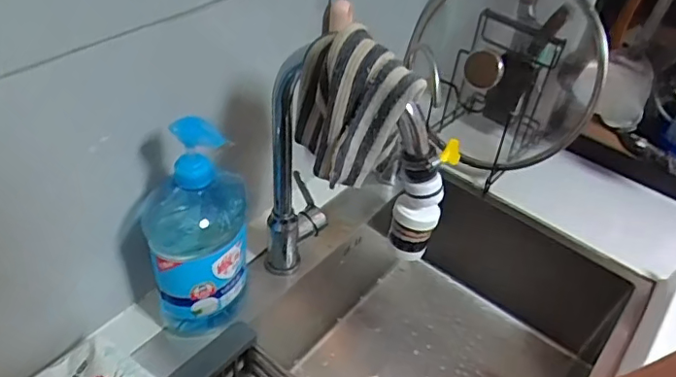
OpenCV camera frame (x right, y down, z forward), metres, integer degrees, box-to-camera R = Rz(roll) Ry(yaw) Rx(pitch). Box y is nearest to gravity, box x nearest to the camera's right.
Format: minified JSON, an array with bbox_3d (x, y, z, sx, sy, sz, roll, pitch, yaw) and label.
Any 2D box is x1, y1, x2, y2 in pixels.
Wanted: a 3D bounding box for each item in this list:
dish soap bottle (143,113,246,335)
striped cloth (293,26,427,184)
[{"bbox_3d":[-0.152,0.063,0.613,0.102,0.300,0.071,-4,44,-12],"label":"dish soap bottle"},{"bbox_3d":[0.015,-0.076,0.511,0.082,0.124,0.091,-8,45,-16],"label":"striped cloth"}]

